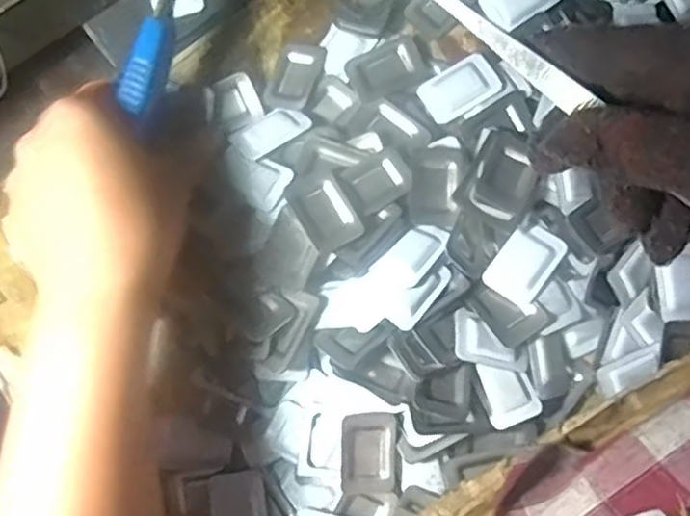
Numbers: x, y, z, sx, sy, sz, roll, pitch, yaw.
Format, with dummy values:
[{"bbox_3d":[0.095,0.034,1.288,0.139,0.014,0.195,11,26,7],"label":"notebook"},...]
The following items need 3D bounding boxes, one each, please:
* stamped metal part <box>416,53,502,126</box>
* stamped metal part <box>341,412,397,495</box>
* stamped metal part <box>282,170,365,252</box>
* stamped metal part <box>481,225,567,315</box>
[{"bbox_3d":[0.060,-0.090,0.363,0.038,0.009,0.026,-32,80,-6],"label":"stamped metal part"},{"bbox_3d":[0.012,0.093,0.327,0.027,0.006,0.039,-2,99,-7],"label":"stamped metal part"},{"bbox_3d":[-0.009,-0.022,0.337,0.026,0.007,0.037,-31,80,-6],"label":"stamped metal part"},{"bbox_3d":[0.090,0.003,0.338,0.029,0.011,0.040,39,81,7],"label":"stamped metal part"}]

